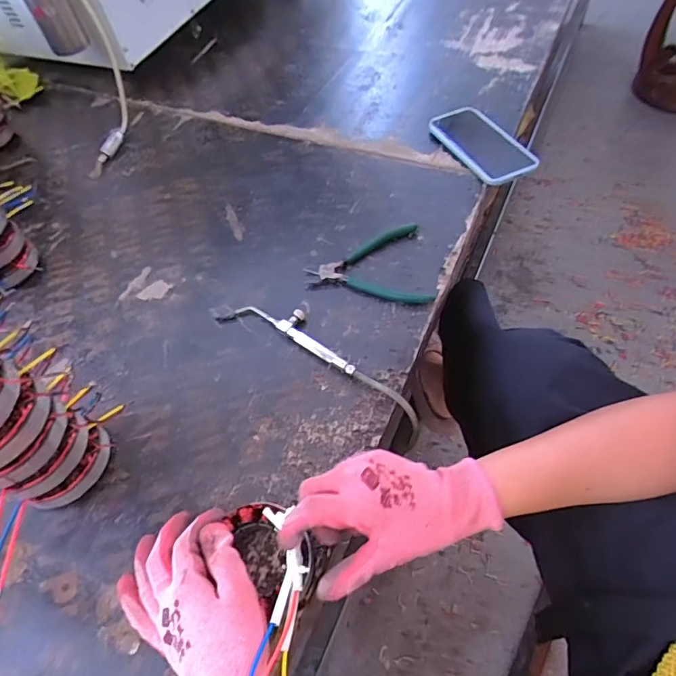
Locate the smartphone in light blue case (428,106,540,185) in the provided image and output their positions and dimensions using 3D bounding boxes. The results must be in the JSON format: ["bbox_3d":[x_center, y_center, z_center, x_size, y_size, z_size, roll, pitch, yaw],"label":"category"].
[{"bbox_3d":[0.204,-0.278,0.672,0.089,0.014,0.164,-26,57,-13],"label":"smartphone in light blue case"}]

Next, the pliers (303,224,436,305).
[{"bbox_3d":[0.049,-0.098,0.575,0.151,0.012,0.117,14,57,14],"label":"pliers"}]

